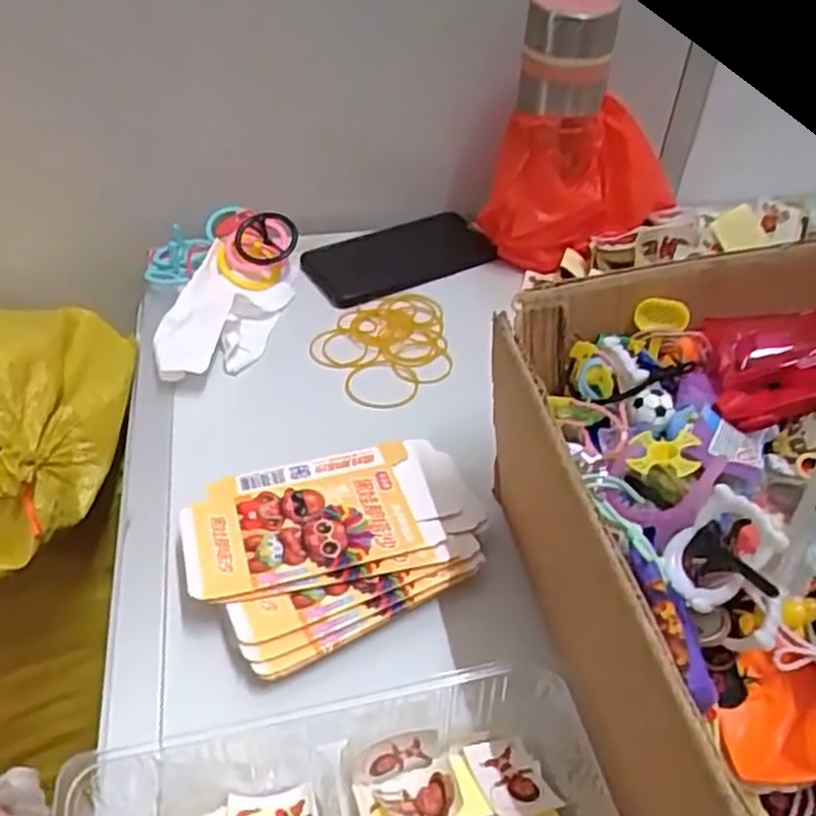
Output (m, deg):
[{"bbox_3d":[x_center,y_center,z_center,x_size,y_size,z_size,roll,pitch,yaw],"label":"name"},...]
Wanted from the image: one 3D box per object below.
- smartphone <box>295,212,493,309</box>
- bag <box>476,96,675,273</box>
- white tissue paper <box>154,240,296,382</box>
[{"bbox_3d":[-0.012,-0.132,0.645,0.155,0.010,0.086,-23,49,-25],"label":"smartphone"},{"bbox_3d":[0.139,-0.175,0.607,0.156,0.125,0.061,4,44,2],"label":"bag"},{"bbox_3d":[-0.137,-0.067,0.568,0.083,0.034,0.141,3,44,0],"label":"white tissue paper"}]

